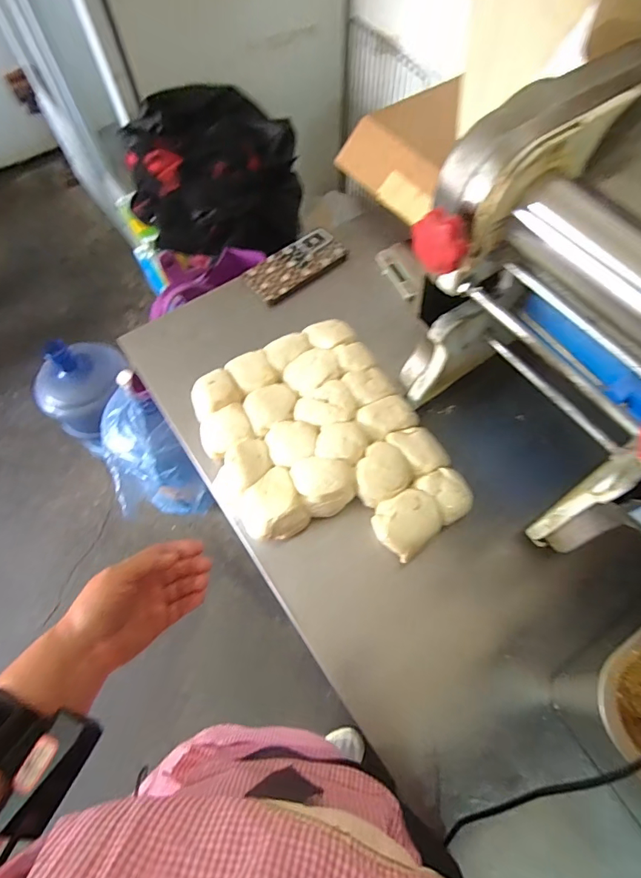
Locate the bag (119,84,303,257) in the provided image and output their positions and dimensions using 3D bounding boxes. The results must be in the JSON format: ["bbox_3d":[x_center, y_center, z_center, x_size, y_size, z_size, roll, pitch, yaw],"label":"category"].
[{"bbox_3d":[-0.224,-0.559,0.956,0.352,0.193,0.309,-13,65,-5],"label":"bag"}]

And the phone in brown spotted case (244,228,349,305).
[{"bbox_3d":[-0.041,-0.284,0.735,0.164,0.014,0.080,-36,69,-15],"label":"phone in brown spotted case"}]

